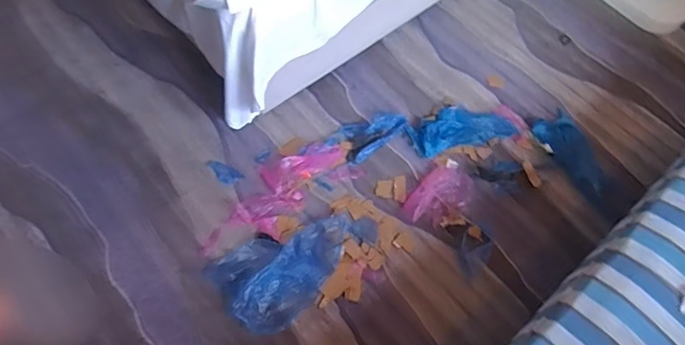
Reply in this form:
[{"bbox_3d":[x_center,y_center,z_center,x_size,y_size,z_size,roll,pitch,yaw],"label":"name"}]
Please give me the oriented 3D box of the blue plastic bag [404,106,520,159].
[{"bbox_3d":[0.393,-0.152,1.606,0.357,0.031,0.149,-13,63,-11],"label":"blue plastic bag"}]

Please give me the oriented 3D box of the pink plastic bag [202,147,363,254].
[{"bbox_3d":[-0.196,0.075,1.451,0.518,0.034,0.205,-39,71,-22],"label":"pink plastic bag"}]

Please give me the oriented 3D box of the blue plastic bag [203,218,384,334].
[{"bbox_3d":[-0.110,0.251,1.352,0.466,0.050,0.244,-25,66,-17],"label":"blue plastic bag"}]

